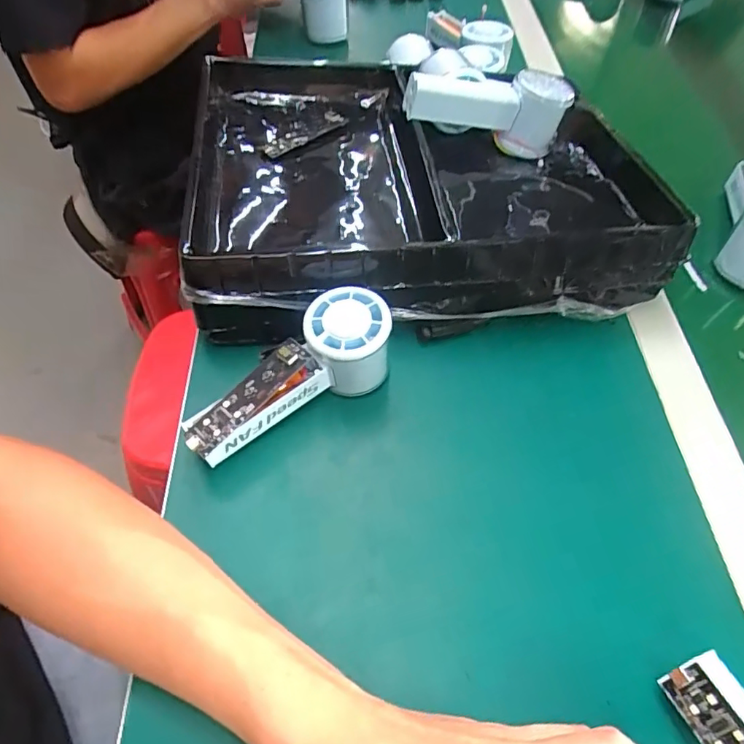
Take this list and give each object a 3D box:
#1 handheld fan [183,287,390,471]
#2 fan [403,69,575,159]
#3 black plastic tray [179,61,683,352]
[{"bbox_3d":[-0.057,0.003,0.358,0.148,0.064,0.055,-25,60,-19],"label":"handheld fan"},{"bbox_3d":[0.103,-0.239,0.495,0.150,0.064,0.048,-3,55,-5],"label":"fan"},{"bbox_3d":[0.043,-0.168,0.473,0.379,0.076,0.293,-5,56,-6],"label":"black plastic tray"}]

